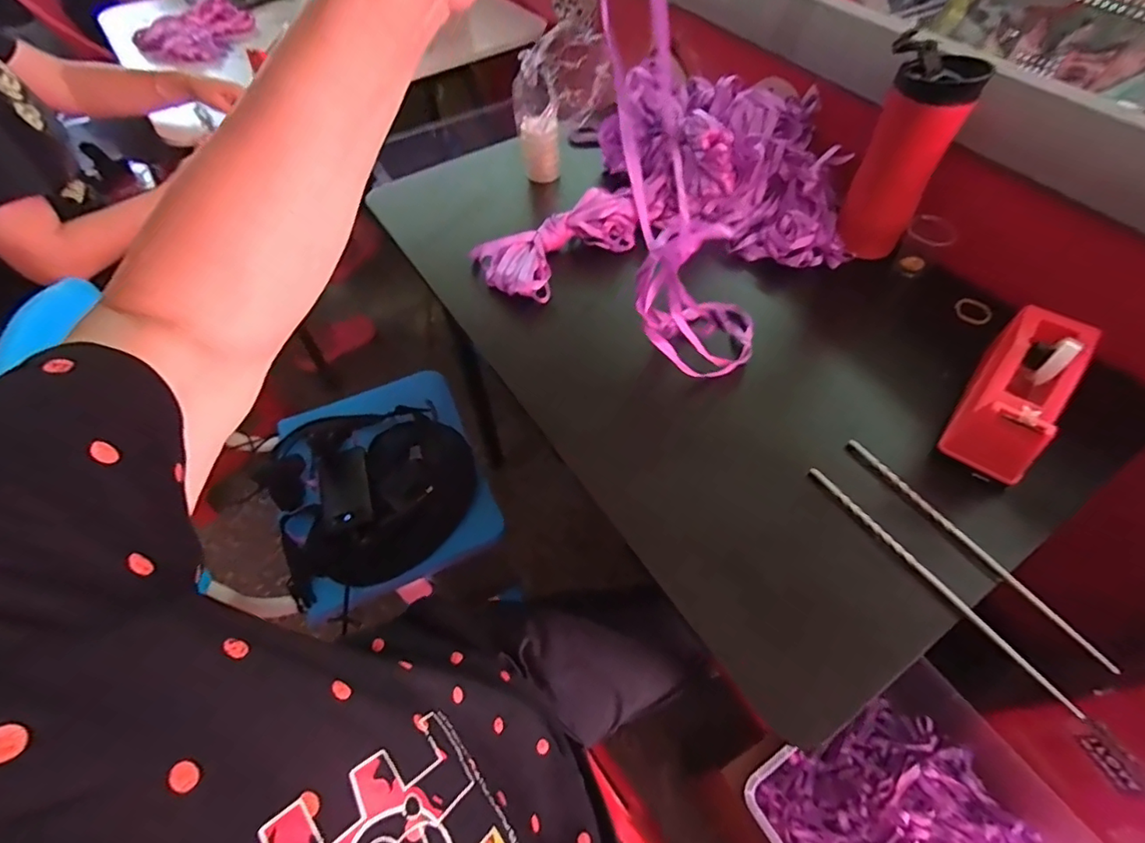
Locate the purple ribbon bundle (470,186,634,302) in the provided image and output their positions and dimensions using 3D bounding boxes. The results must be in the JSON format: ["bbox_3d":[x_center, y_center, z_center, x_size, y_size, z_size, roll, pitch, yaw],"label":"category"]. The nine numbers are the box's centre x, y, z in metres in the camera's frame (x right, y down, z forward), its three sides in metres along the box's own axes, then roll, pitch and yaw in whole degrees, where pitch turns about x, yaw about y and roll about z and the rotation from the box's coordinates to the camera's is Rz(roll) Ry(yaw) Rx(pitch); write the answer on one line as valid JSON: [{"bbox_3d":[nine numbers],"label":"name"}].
[{"bbox_3d":[-0.012,-0.207,0.631,0.195,0.061,0.110,-34,61,-19],"label":"purple ribbon bundle"}]

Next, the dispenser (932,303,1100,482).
[{"bbox_3d":[0.380,-0.030,0.453,0.064,0.060,0.157,32,62,22],"label":"dispenser"}]

